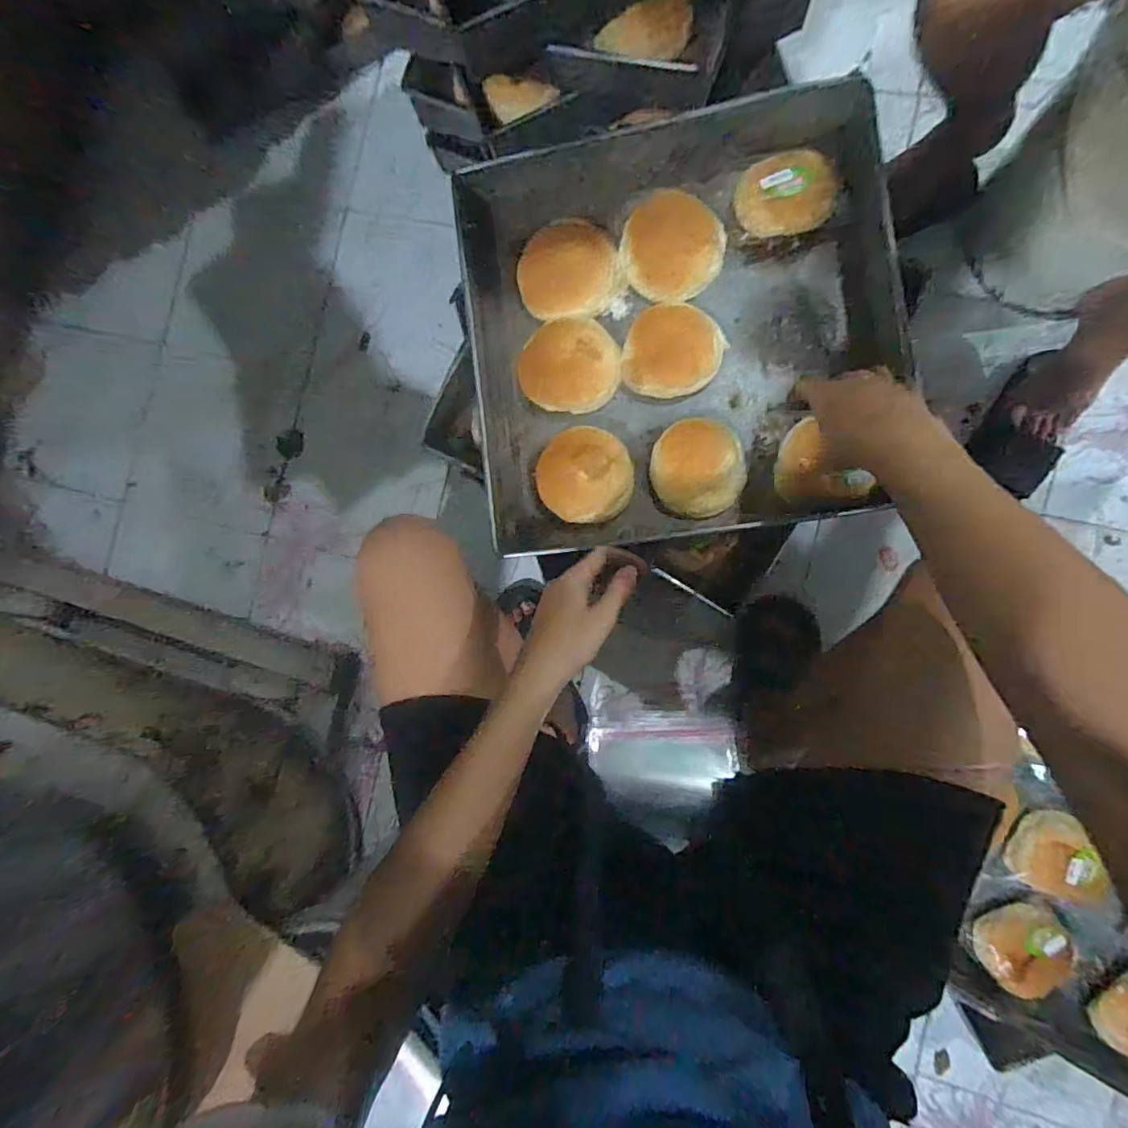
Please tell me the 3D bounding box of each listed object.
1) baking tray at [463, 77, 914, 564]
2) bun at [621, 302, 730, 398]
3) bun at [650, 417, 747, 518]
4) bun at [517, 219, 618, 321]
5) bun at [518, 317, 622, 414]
[{"bbox_3d":[0.110,-0.236,0.545,0.418,0.060,0.404,-8,89,8],"label":"baking tray"},{"bbox_3d":[0.114,-0.219,0.559,0.107,0.047,0.093,-4,87,8],"label":"bun"},{"bbox_3d":[0.138,-0.096,0.557,0.096,0.056,0.091,0,88,8],"label":"bun"},{"bbox_3d":[0.005,-0.311,0.579,0.106,0.038,0.098,0,88,8],"label":"bun"},{"bbox_3d":[0.006,-0.207,0.569,0.106,0.050,0.090,-7,87,7],"label":"bun"}]

